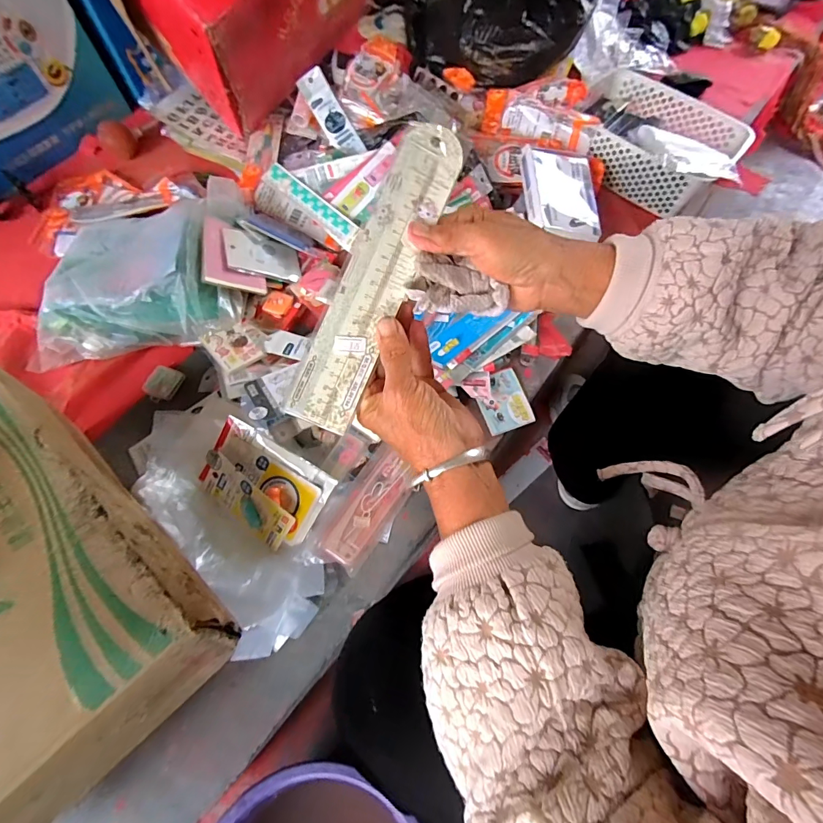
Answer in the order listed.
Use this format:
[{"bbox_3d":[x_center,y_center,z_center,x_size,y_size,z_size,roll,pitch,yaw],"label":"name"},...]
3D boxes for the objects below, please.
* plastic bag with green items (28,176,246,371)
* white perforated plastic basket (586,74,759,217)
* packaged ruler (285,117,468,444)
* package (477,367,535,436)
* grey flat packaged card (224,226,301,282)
[{"bbox_3d":[-0.417,-0.230,0.626,0.308,0.096,0.295,-5,66,-3],"label":"plastic bag with green items"},{"bbox_3d":[0.440,-0.513,0.763,0.202,0.083,0.300,-41,73,-17],"label":"white perforated plastic basket"},{"bbox_3d":[-0.024,-0.097,0.285,0.046,0.004,0.226,23,86,-11],"label":"packaged ruler"},{"bbox_3d":[0.133,-0.016,0.592,0.073,0.006,0.087,-18,75,-15],"label":"package"},{"bbox_3d":[-0.232,-0.246,0.635,0.116,0.010,0.077,2,67,-40],"label":"grey flat packaged card"}]

